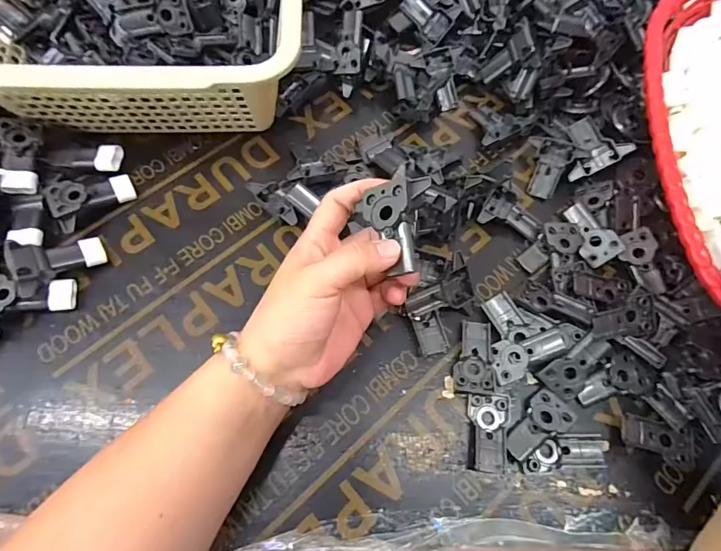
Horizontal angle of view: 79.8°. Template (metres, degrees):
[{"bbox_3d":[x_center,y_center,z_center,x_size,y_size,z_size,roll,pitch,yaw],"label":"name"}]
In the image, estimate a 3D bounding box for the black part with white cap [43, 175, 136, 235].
[{"bbox_3d":[-0.239,-0.071,0.386,0.069,0.014,0.050,-24,74,-29],"label":"black part with white cap"}]

